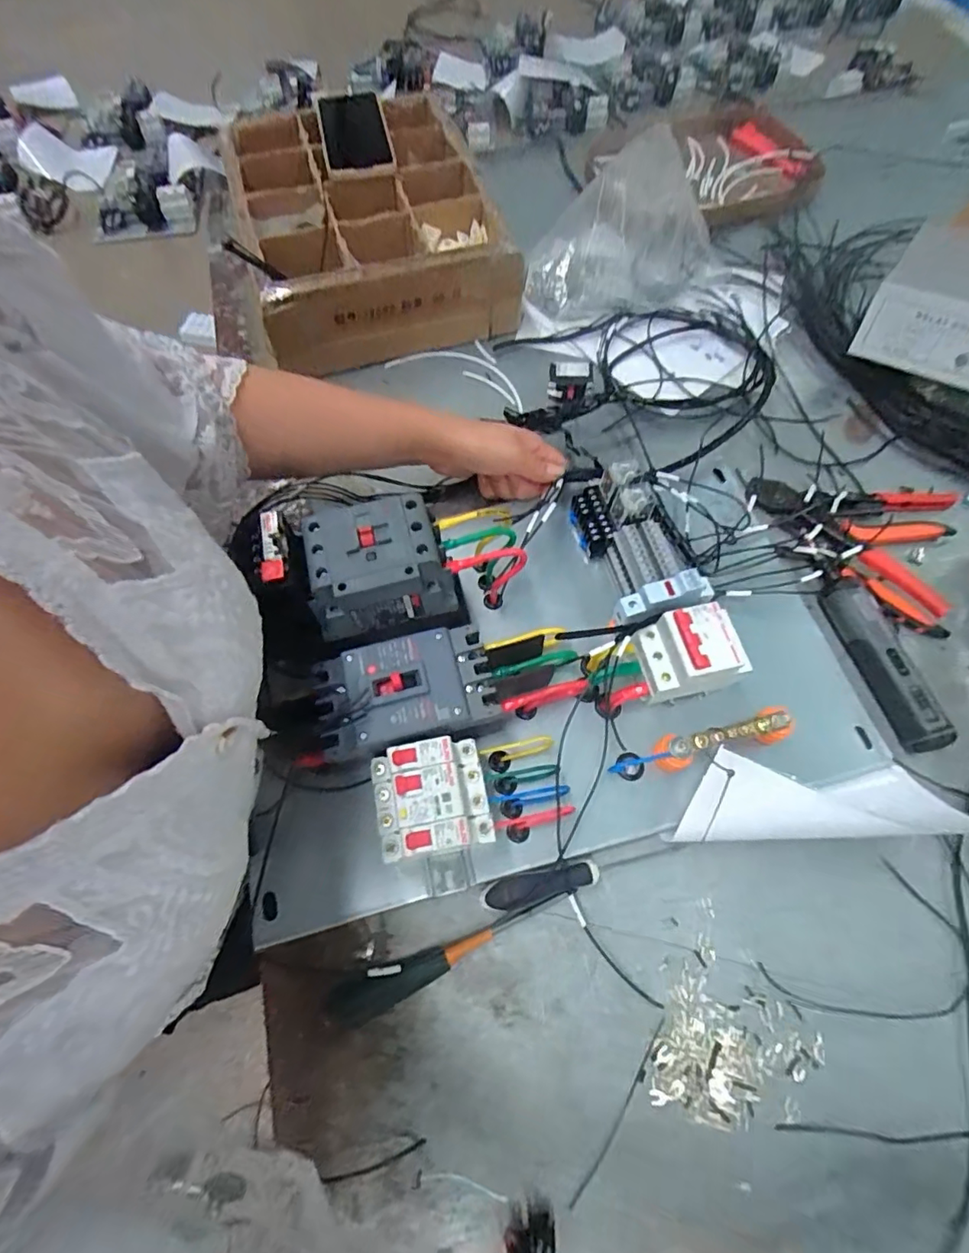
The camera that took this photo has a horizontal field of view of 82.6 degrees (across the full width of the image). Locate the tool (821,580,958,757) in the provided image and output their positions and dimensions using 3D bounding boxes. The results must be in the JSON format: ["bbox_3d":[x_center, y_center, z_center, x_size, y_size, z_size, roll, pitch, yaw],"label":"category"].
[{"bbox_3d":[0.339,0.030,0.468,0.033,0.027,0.149,-15,67,-6],"label":"tool"}]

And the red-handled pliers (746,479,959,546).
[{"bbox_3d":[0.363,-0.112,0.545,0.196,0.017,0.070,8,66,4],"label":"red-handled pliers"}]

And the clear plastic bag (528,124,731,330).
[{"bbox_3d":[0.173,-0.462,0.645,0.225,0.105,0.201,14,67,7],"label":"clear plastic bag"}]

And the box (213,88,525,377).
[{"bbox_3d":[-0.134,-0.456,0.647,0.272,0.102,0.287,-17,67,-7],"label":"box"}]

